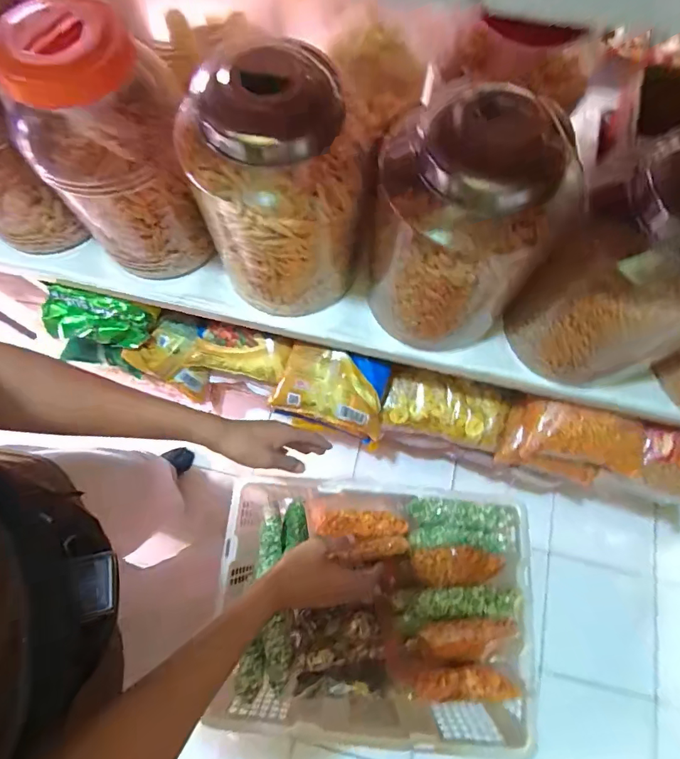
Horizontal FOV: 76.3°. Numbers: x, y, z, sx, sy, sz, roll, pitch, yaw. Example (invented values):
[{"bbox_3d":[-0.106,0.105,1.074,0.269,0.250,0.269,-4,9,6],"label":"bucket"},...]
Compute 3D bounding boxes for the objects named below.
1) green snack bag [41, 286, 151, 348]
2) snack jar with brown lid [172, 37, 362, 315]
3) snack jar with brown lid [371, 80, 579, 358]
[{"bbox_3d":[-0.496,-0.129,0.891,0.214,0.055,0.101,10,110,1],"label":"green snack bag"},{"bbox_3d":[-0.089,-0.269,0.668,0.227,0.352,0.195,-17,74,-5],"label":"snack jar with brown lid"},{"bbox_3d":[0.179,-0.212,0.665,0.220,0.366,0.208,0,73,0],"label":"snack jar with brown lid"}]

